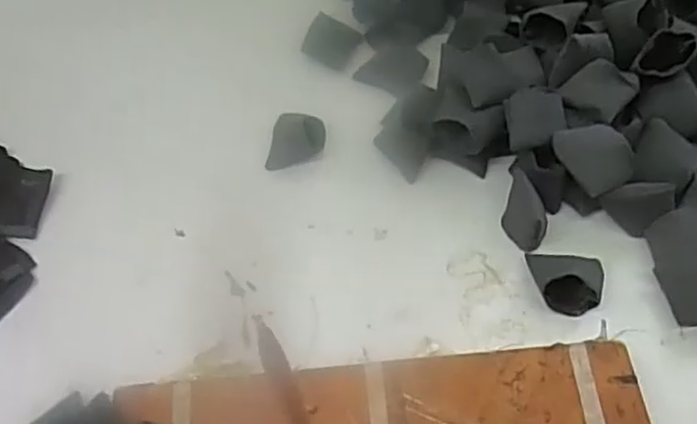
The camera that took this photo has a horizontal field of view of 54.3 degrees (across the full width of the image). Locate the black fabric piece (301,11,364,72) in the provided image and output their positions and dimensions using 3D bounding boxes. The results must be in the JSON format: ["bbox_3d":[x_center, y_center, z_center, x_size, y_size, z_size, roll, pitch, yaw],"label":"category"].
[{"bbox_3d":[-0.013,-0.126,0.504,0.038,0.009,0.033,27,98,-2],"label":"black fabric piece"}]

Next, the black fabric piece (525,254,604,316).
[{"bbox_3d":[0.123,0.036,0.381,0.039,0.023,0.037,4,58,7],"label":"black fabric piece"}]

